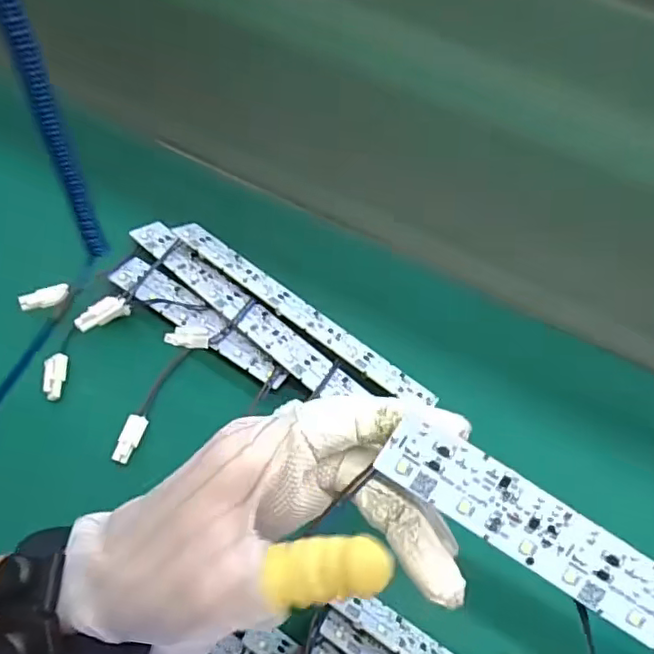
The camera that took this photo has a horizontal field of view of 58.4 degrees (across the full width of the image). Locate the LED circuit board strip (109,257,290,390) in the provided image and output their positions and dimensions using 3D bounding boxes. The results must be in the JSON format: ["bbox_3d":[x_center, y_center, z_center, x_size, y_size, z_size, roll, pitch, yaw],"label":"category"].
[{"bbox_3d":[-0.077,-0.005,0.353,0.128,0.008,0.023,33,66,13],"label":"LED circuit board strip"}]

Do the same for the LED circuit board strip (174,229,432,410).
[{"bbox_3d":[-0.018,-0.010,0.356,0.187,0.004,0.023,36,38,14],"label":"LED circuit board strip"}]

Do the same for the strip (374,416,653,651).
[{"bbox_3d":[0.094,0.082,0.190,0.167,0.004,0.024,33,90,3],"label":"strip"}]

